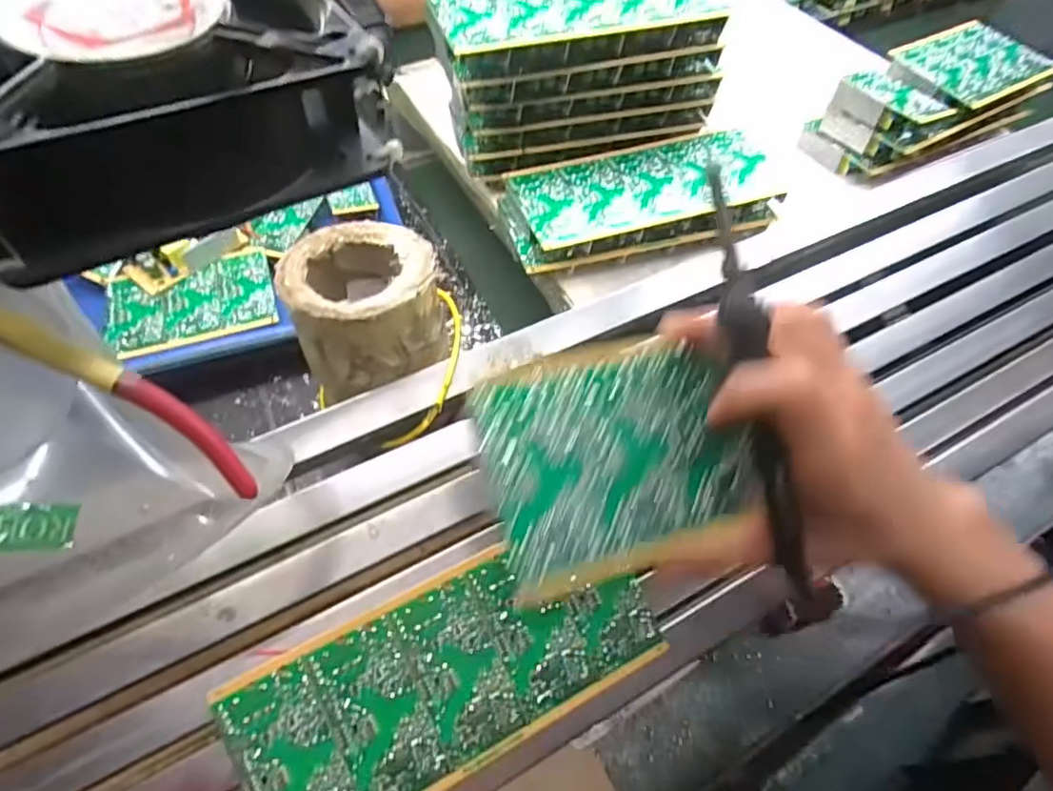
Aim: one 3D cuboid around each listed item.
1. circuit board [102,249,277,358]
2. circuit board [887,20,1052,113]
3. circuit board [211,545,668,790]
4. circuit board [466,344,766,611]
[{"bbox_3d":[-0.282,-0.078,0.486,0.130,0.008,0.087,-20,60,-14],"label":"circuit board"},{"bbox_3d":[0.405,-0.304,0.529,0.131,0.011,0.098,-25,61,-16],"label":"circuit board"},{"bbox_3d":[-0.036,0.143,0.301,0.212,0.004,0.094,-24,84,-17],"label":"circuit board"},{"bbox_3d":[0.043,0.024,0.260,0.123,0.004,0.095,-15,83,-18],"label":"circuit board"}]

